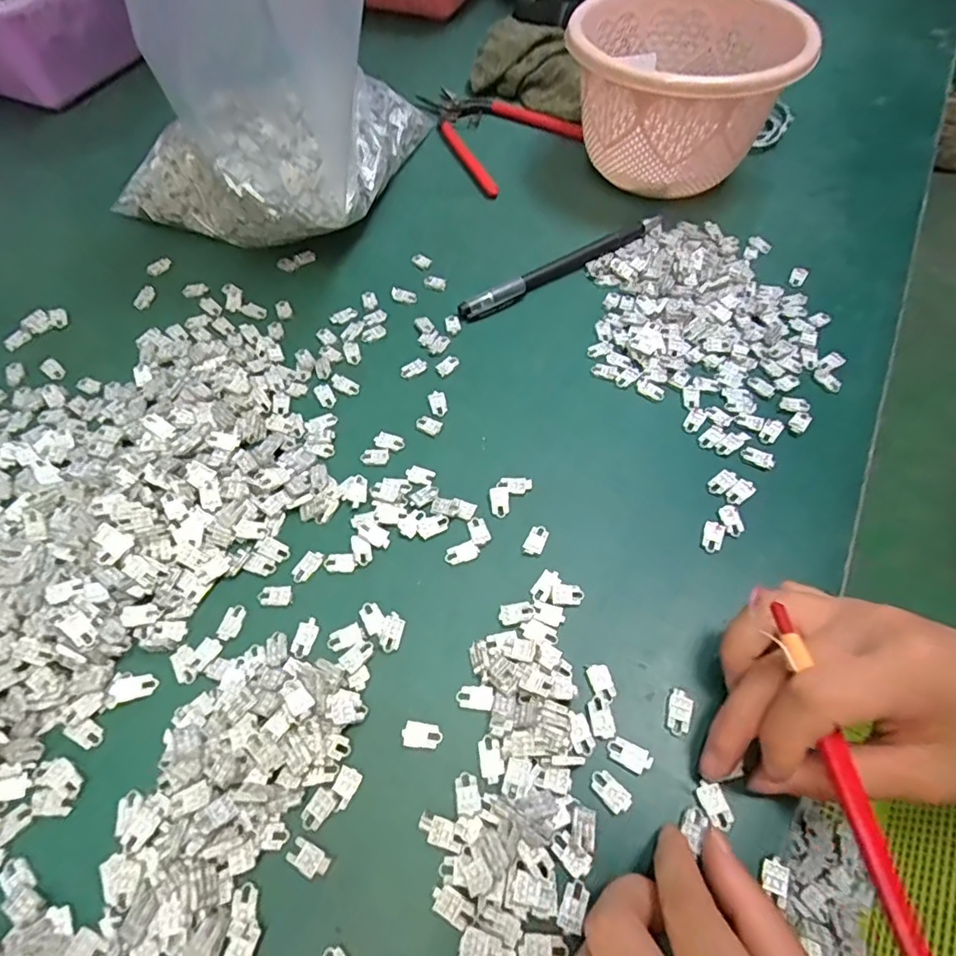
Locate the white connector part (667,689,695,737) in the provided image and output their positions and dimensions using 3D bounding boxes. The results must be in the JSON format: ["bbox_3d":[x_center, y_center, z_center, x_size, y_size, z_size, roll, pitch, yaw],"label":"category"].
[{"bbox_3d":[0.078,0.090,0.216,0.009,0.004,0.017,16,59,11],"label":"white connector part"}]

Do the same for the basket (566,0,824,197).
[{"bbox_3d":[0.135,-0.258,0.383,0.137,0.086,0.142,0,58,1],"label":"basket"}]

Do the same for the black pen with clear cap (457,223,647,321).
[{"bbox_3d":[0.049,-0.132,0.356,0.140,0.009,0.015,-31,62,-17],"label":"black pen with clear cap"}]

